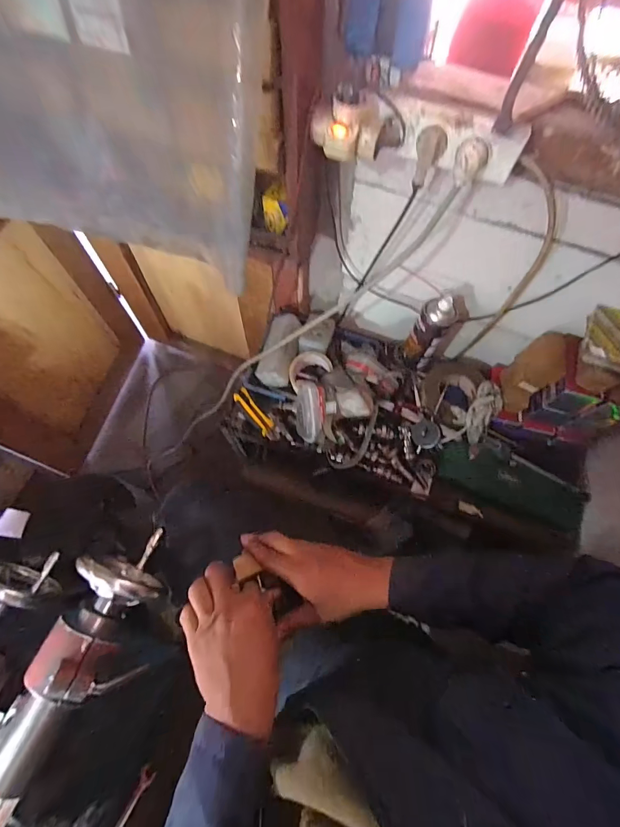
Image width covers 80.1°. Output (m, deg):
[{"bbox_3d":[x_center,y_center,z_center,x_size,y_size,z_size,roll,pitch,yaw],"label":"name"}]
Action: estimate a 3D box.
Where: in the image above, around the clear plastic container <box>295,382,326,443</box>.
[{"bbox_3d":[0.000,0.002,0.696,0.053,0.082,0.095,-1,66,-3],"label":"clear plastic container"}]

